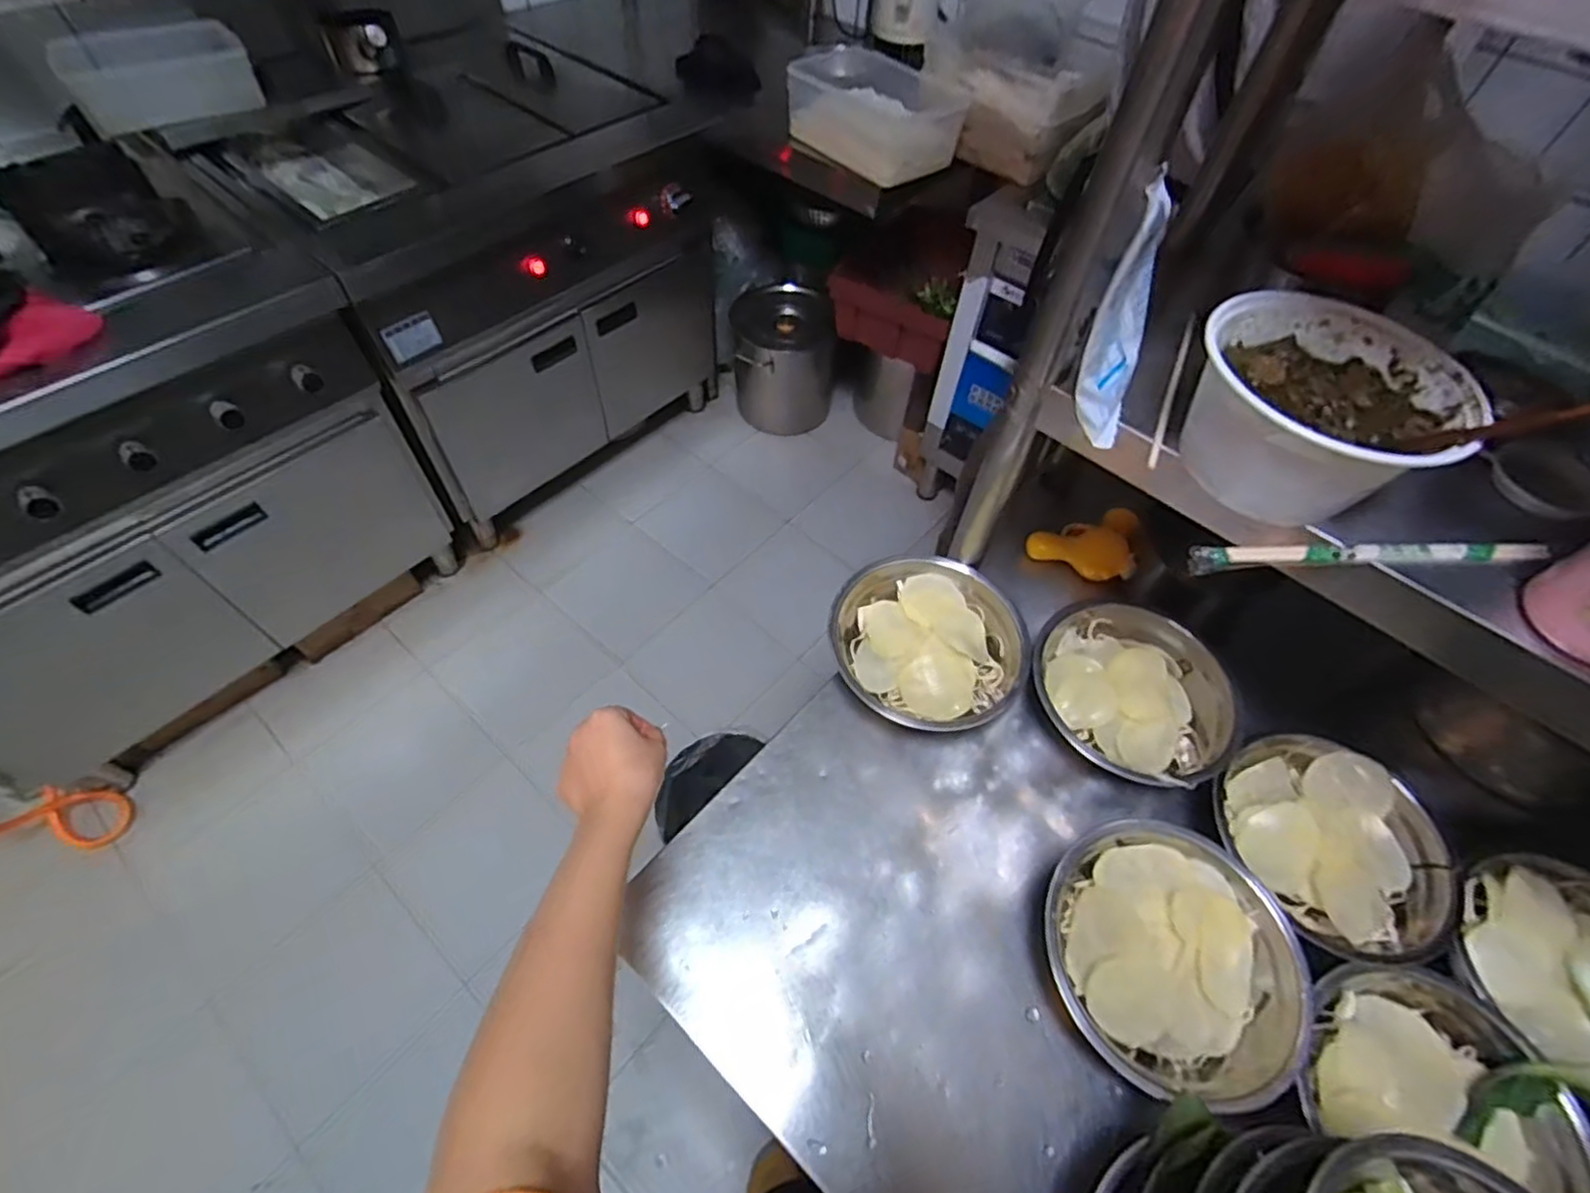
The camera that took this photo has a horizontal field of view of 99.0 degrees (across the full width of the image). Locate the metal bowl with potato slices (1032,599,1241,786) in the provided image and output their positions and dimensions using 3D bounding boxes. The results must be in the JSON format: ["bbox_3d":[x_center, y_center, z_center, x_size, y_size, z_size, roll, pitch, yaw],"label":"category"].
[{"bbox_3d":[0.330,0.093,0.672,0.184,0.057,0.193,1,56,-2],"label":"metal bowl with potato slices"}]

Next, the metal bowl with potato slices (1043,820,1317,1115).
[{"bbox_3d":[0.291,0.286,0.539,0.187,0.048,0.193,1,56,-2],"label":"metal bowl with potato slices"}]

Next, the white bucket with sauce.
[{"bbox_3d":[0.333,-0.119,0.448,0.150,0.083,0.158,1,56,-2],"label":"white bucket with sauce"}]

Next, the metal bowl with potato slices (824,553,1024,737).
[{"bbox_3d":[0.131,0.050,0.691,0.194,0.074,0.177,14,57,6],"label":"metal bowl with potato slices"}]

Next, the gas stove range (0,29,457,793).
[{"bbox_3d":[-1.311,-0.266,1.209,0.826,0.768,0.885,34,61,18],"label":"gas stove range"}]

